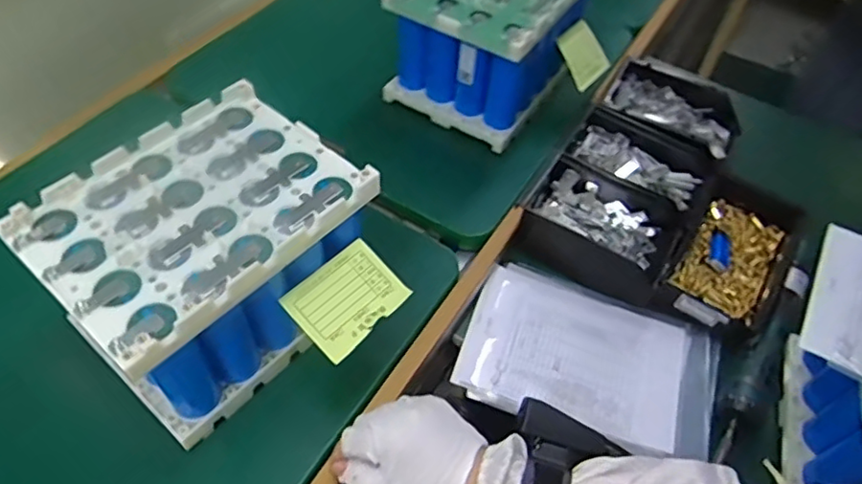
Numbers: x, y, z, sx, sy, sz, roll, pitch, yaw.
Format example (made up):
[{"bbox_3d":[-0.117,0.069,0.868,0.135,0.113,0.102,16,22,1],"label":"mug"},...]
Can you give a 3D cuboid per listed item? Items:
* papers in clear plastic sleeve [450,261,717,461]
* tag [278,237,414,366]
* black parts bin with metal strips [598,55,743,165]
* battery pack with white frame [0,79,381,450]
[{"bbox_3d":[0.164,0.117,0.628,0.246,0.018,0.168,17,47,11],"label":"papers in clear plastic sleeve"},{"bbox_3d":[-0.069,0.046,0.509,0.069,0.011,0.090,47,60,6],"label":"tag"},{"bbox_3d":[0.307,-0.164,0.782,0.173,0.054,0.130,26,49,19],"label":"black parts bin with metal strips"},{"bbox_3d":[-0.190,0.027,0.539,0.178,0.184,0.227,34,52,25],"label":"battery pack with white frame"}]

